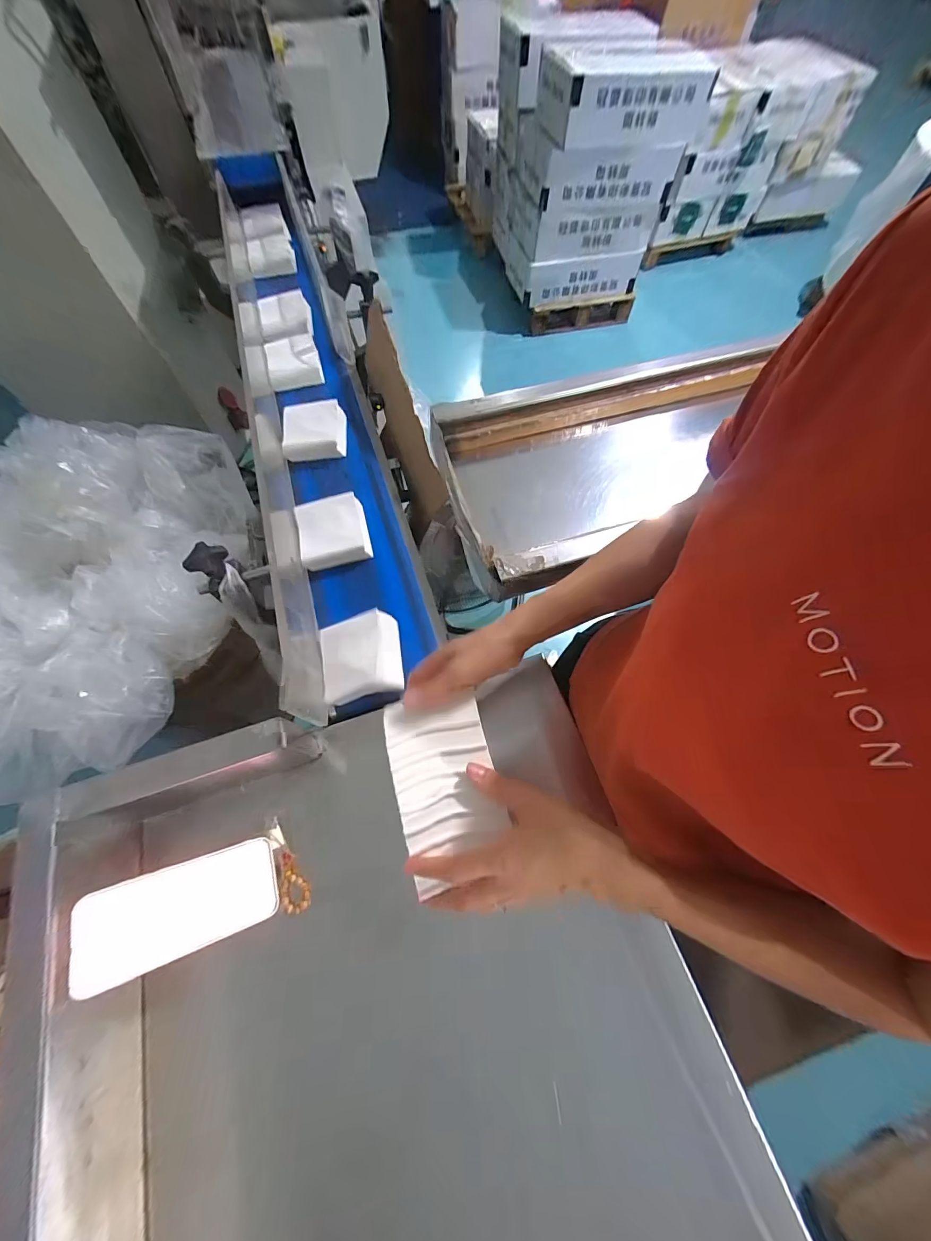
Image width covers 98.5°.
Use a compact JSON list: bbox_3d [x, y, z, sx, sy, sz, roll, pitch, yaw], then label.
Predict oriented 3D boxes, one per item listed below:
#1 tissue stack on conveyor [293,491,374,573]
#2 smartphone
[{"bbox_3d":[-0.188,-0.129,0.573,0.092,0.034,0.097,-14,66,-7],"label":"tissue stack on conveyor"},{"bbox_3d":[-0.258,0.263,0.370,0.149,0.006,0.075,-1,60,-39],"label":"smartphone"}]

